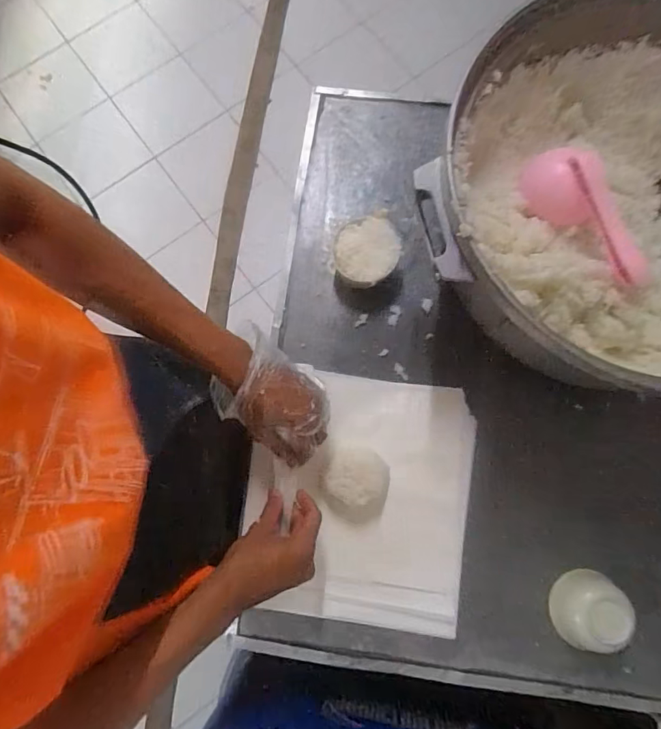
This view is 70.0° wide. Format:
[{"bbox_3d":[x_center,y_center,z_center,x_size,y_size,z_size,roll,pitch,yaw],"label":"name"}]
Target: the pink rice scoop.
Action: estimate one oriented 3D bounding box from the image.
[{"bbox_3d":[0.294,-0.169,0.535,0.056,0.068,0.181,-37,80,-6],"label":"pink rice scoop"}]

